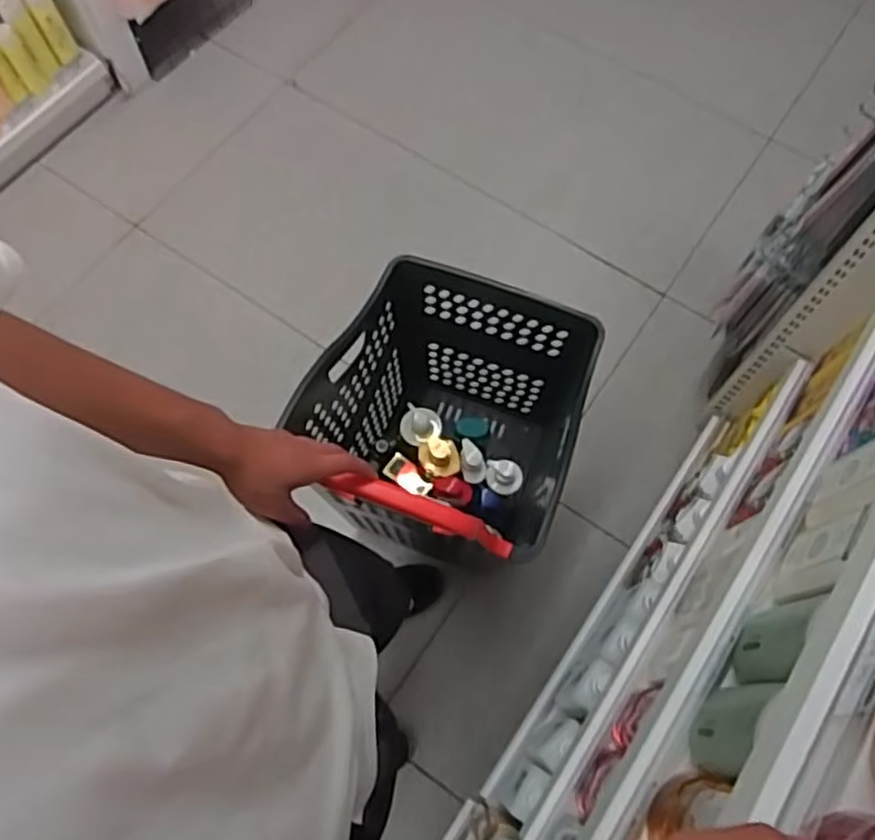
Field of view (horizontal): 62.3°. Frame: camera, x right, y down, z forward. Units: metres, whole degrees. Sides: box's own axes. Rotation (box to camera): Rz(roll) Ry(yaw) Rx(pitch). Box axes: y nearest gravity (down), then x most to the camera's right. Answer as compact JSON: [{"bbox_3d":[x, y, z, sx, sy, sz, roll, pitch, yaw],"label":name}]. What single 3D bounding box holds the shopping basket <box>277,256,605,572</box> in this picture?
[{"bbox_3d":[0.022,0.020,1.299,0.387,0.441,0.395,18,68,7],"label":"shopping basket"}]

